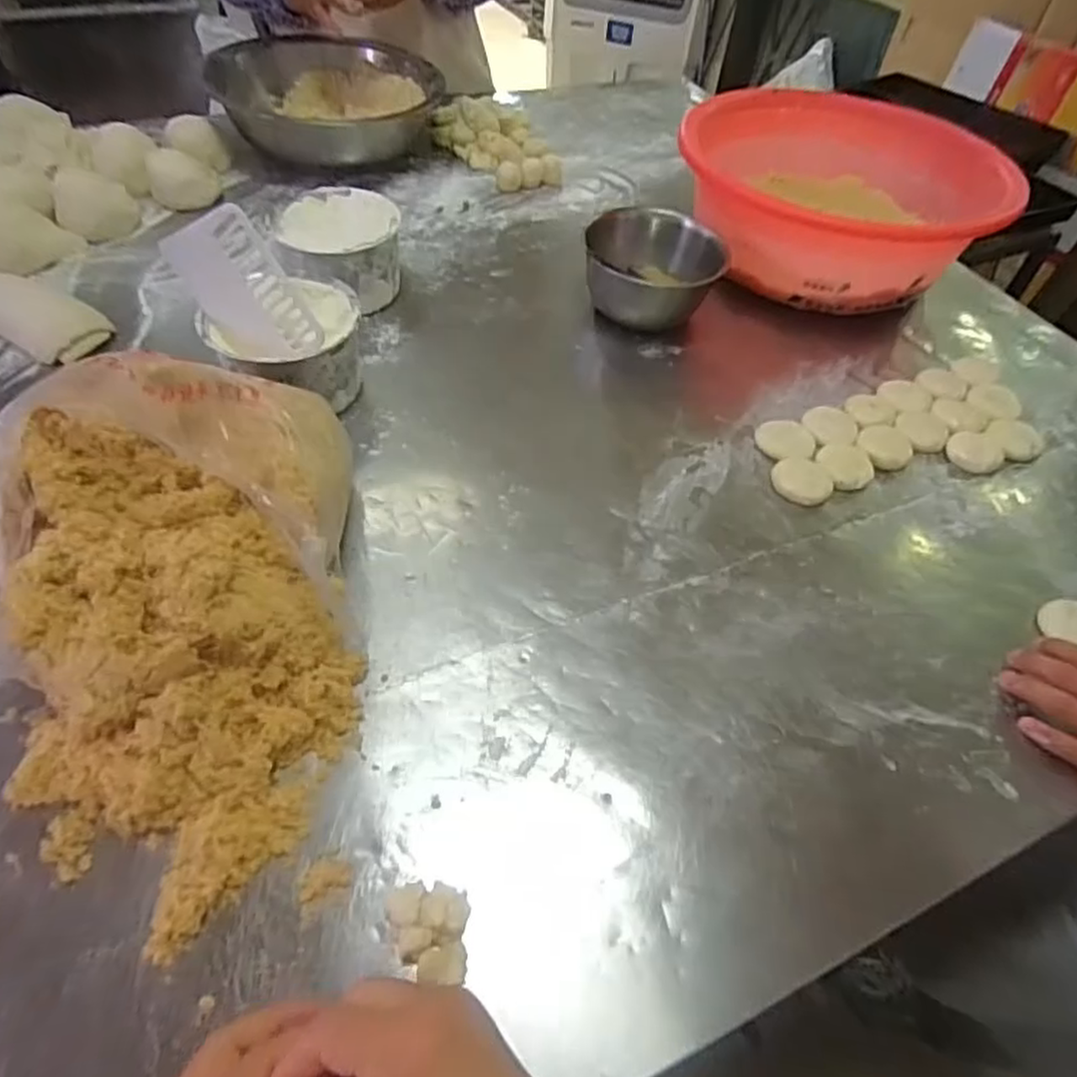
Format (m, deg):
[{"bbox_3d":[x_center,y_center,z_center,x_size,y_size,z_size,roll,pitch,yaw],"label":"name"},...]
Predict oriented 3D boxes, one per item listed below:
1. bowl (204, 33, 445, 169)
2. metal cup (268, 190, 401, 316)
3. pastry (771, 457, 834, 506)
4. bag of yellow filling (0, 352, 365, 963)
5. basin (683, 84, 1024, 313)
[{"bbox_3d":[-0.334,-0.715,1.062,0.329,0.125,0.273,-8,53,-11],"label":"bowl"},{"bbox_3d":[-0.237,-0.347,0.801,0.138,0.103,0.162,13,52,5],"label":"metal cup"},{"bbox_3d":[0.268,-0.058,0.674,0.060,0.013,0.058,2,52,-3],"label":"pastry"},{"bbox_3d":[-0.251,0.039,0.457,0.222,0.173,0.364,-7,53,-10],"label":"bag of yellow filling"},{"bbox_3d":[0.405,-0.470,0.922,0.402,0.152,0.358,20,53,11],"label":"basin"}]

